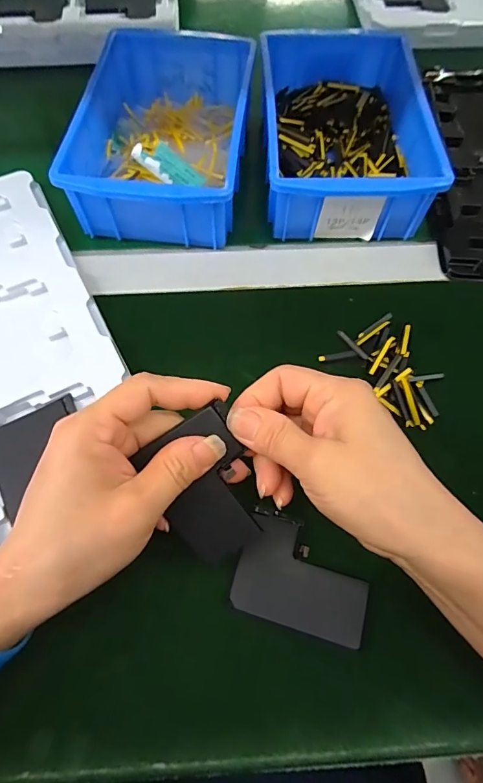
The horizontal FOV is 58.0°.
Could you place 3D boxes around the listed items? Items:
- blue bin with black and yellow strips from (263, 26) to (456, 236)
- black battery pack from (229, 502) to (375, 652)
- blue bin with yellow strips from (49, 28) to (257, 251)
[{"bbox_3d":[0.086,-0.228,0.389,0.132,0.068,0.199,-1,66,-1],"label":"blue bin with black and yellow strips"},{"bbox_3d":[0.037,0.108,0.257,0.075,0.007,0.057,16,66,6],"label":"black battery pack"},{"bbox_3d":[-0.063,-0.226,0.373,0.125,0.057,0.204,7,66,2],"label":"blue bin with yellow strips"}]

